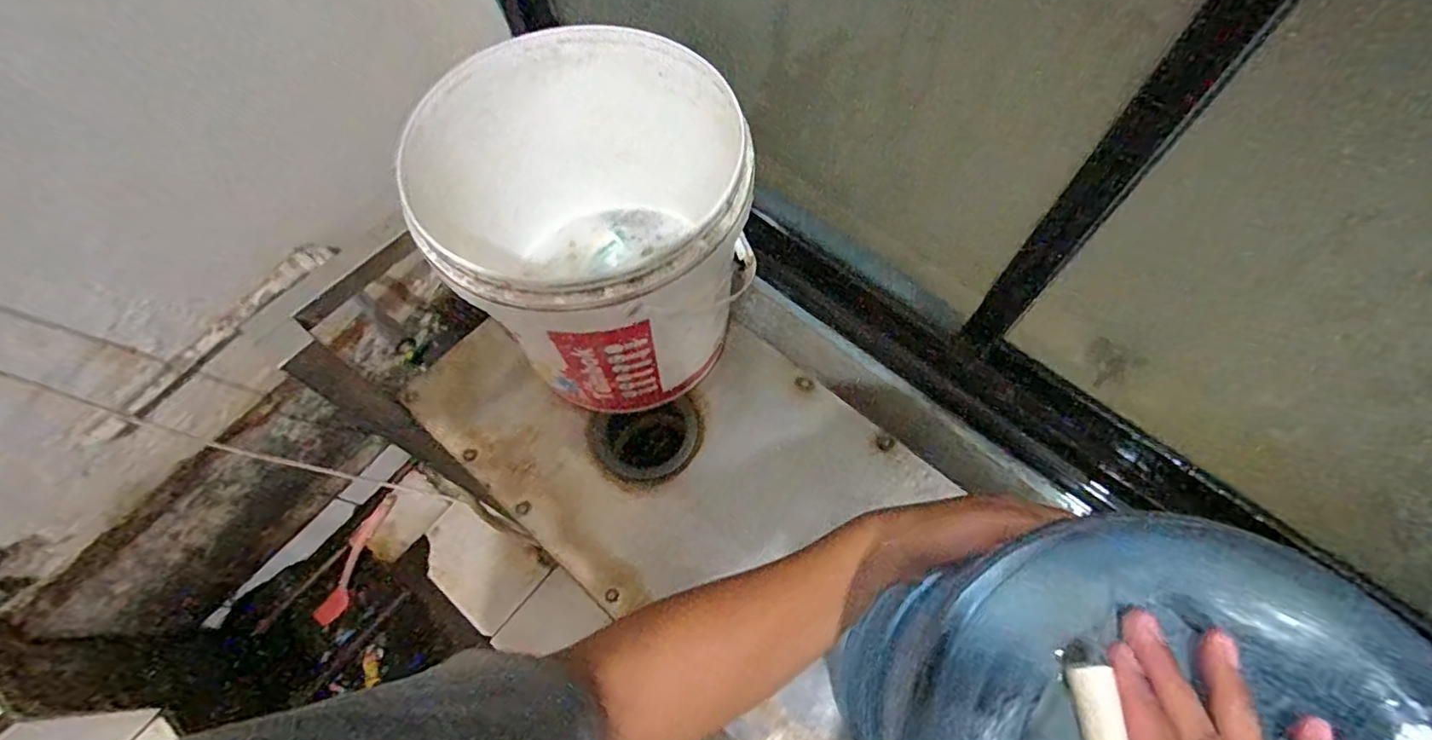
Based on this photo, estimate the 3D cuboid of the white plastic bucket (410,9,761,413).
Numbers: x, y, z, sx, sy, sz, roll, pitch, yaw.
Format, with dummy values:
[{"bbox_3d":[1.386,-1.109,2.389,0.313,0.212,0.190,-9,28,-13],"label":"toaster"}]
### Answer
[{"bbox_3d":[-0.116,-0.136,0.666,0.292,0.303,0.301,-1,67,2],"label":"white plastic bucket"}]

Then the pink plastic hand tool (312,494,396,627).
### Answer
[{"bbox_3d":[-0.846,0.443,1.421,0.013,0.056,0.341,30,93,58],"label":"pink plastic hand tool"}]

